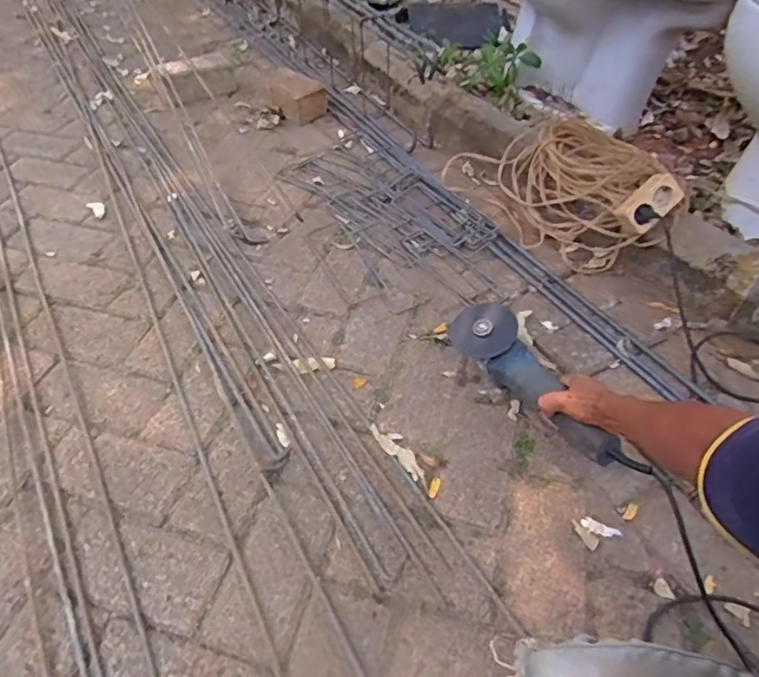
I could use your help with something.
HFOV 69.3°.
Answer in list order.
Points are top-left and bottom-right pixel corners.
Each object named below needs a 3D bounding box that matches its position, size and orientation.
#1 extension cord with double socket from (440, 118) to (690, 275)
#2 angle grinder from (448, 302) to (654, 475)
[{"bbox_3d":[0.390,-0.343,1.154,0.474,0.170,0.331,31,54,25],"label":"extension cord with double socket"},{"bbox_3d":[0.231,0.079,0.787,0.089,0.076,0.324,-26,56,-25],"label":"angle grinder"}]

